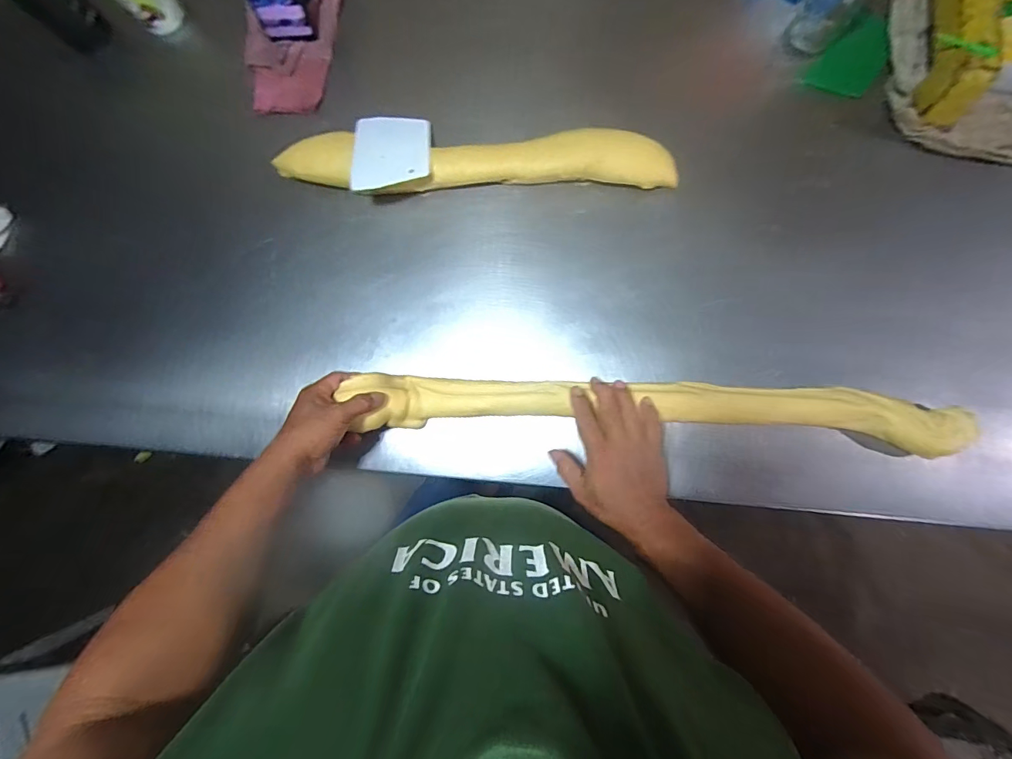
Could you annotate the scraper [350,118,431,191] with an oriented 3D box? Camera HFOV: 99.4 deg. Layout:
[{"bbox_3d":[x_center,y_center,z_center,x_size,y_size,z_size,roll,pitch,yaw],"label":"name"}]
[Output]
[{"bbox_3d":[-0.155,-0.312,0.583,0.102,0.011,0.125,-2,68,-5],"label":"scraper"}]

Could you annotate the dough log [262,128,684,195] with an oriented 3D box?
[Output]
[{"bbox_3d":[-0.054,-0.290,0.581,0.556,0.054,0.082,5,87,5],"label":"dough log"}]

